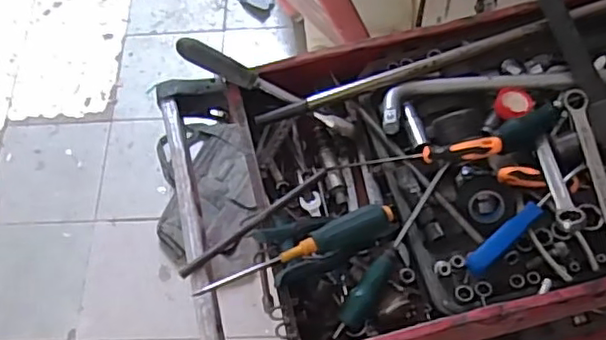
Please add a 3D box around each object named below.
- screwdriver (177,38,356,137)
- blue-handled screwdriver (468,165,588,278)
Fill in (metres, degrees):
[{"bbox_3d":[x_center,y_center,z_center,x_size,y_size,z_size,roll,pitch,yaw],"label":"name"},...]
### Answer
[{"bbox_3d":[-0.043,-0.101,0.775,0.240,0.025,0.026,26,64,-11],"label":"screwdriver"},{"bbox_3d":[0.240,0.049,0.670,0.172,0.017,0.021,-38,67,-14],"label":"blue-handled screwdriver"}]

